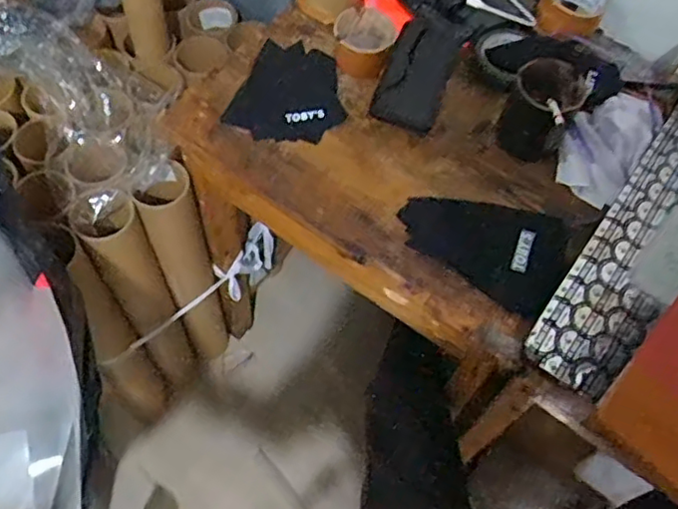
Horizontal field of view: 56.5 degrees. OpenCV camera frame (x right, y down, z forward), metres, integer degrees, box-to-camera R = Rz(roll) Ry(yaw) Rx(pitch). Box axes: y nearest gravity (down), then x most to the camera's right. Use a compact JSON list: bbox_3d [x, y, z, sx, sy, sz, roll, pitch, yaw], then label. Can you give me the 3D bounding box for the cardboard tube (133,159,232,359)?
[{"bbox_3d":[-0.246,0.045,1.081,0.083,0.528,0.075,-11,62,-10],"label":"cardboard tube"}]

